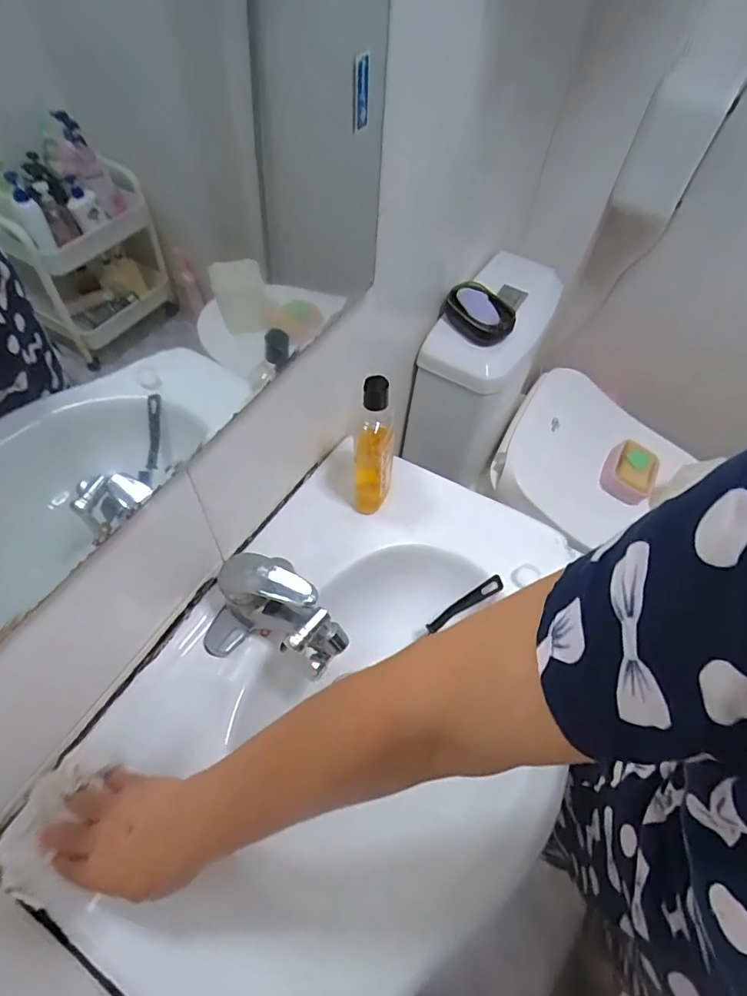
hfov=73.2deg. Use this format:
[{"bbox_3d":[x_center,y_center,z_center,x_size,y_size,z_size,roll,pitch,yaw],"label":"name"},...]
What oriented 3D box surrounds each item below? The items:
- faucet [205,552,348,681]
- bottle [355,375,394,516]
[{"bbox_3d":[-0.095,0.120,0.494,0.146,0.117,0.084,22,57,10],"label":"faucet"},{"bbox_3d":[0.002,-0.051,0.584,0.043,0.188,0.053,9,56,2],"label":"bottle"}]

